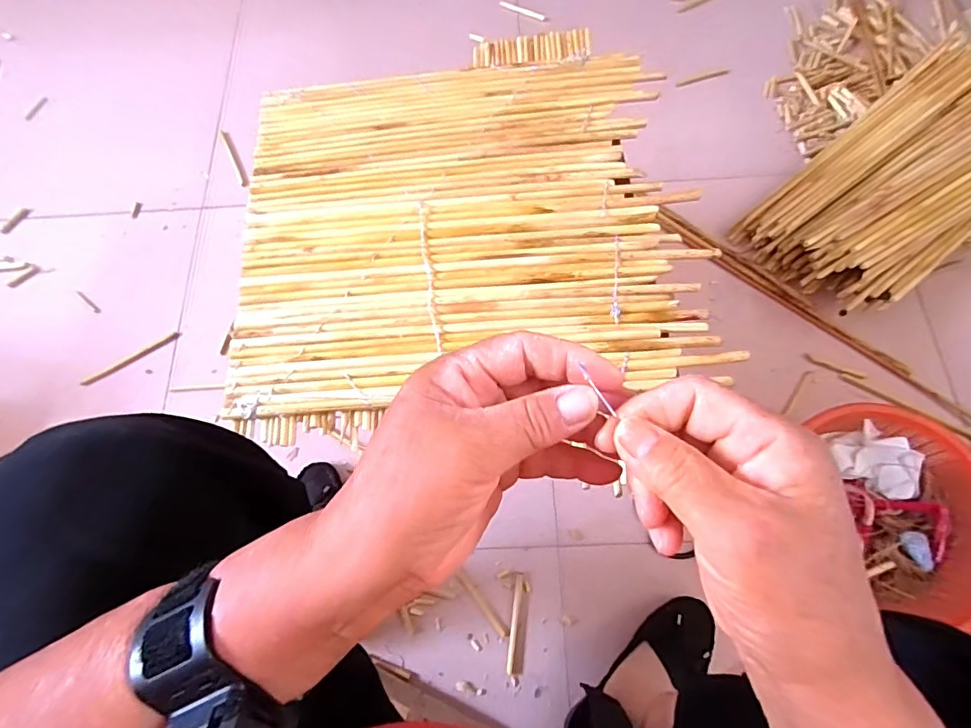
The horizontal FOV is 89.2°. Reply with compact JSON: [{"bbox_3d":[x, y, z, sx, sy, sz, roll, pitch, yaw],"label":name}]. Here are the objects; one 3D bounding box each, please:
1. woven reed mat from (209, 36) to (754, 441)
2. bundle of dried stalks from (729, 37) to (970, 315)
[{"bbox_3d":[-0.031,-0.157,0.502,0.436,0.010,0.417,-8,70,2],"label":"woven reed mat"},{"bbox_3d":[0.678,-0.303,0.786,0.537,0.100,0.253,-36,74,-9],"label":"bundle of dried stalks"}]

